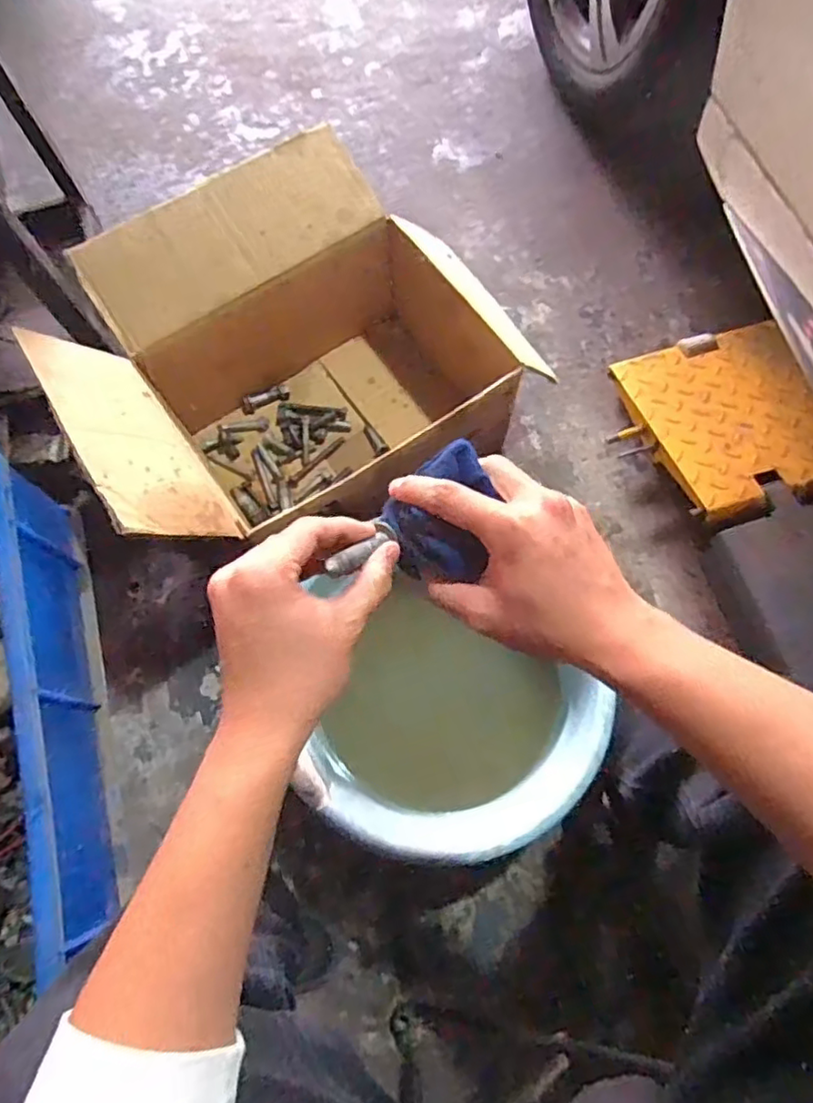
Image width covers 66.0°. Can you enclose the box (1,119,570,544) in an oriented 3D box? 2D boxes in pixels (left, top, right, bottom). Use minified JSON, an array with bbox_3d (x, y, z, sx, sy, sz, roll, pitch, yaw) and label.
[{"bbox_3d":[-0.169,-0.249,0.848,0.477,0.350,0.440,-32,73,-8],"label":"box"}]

